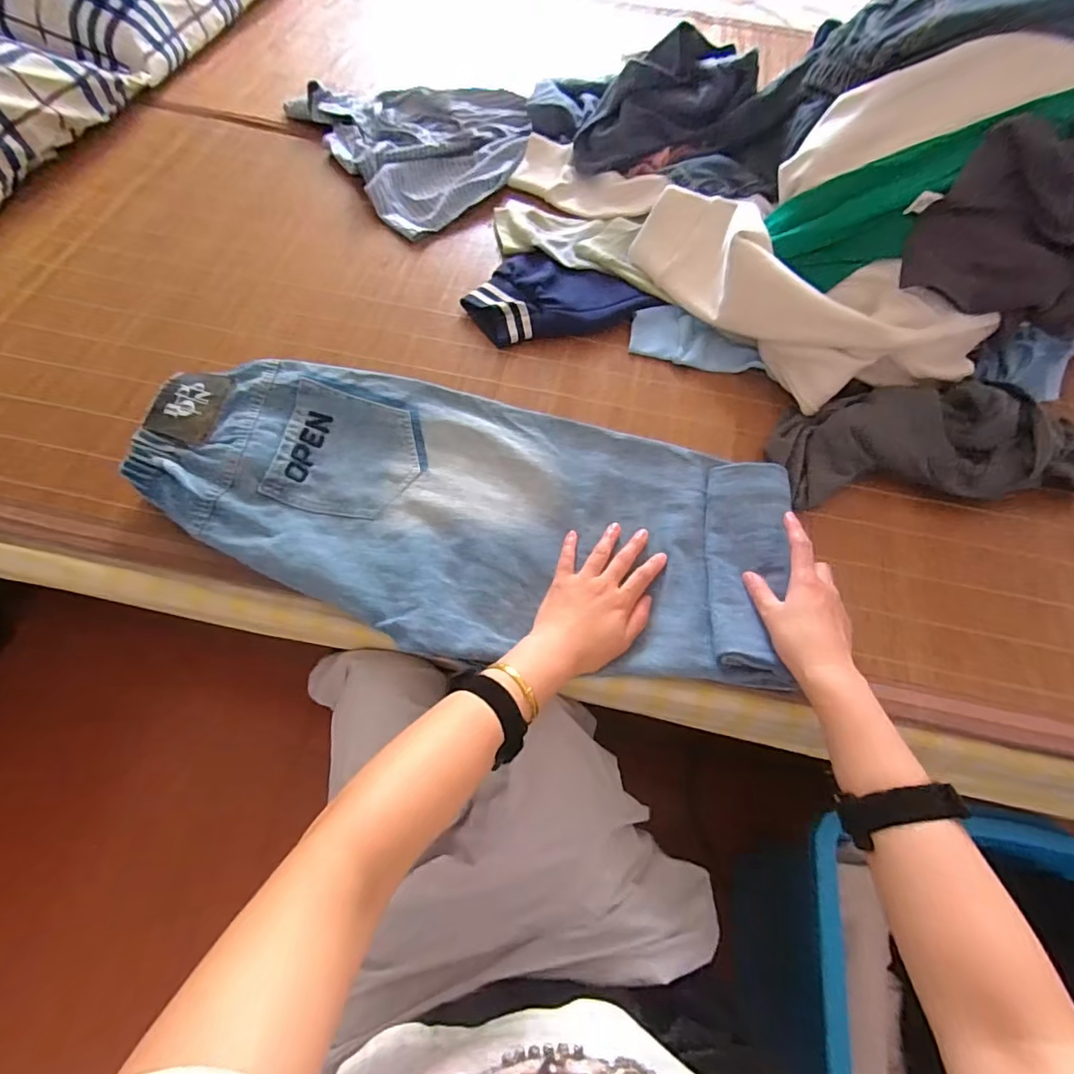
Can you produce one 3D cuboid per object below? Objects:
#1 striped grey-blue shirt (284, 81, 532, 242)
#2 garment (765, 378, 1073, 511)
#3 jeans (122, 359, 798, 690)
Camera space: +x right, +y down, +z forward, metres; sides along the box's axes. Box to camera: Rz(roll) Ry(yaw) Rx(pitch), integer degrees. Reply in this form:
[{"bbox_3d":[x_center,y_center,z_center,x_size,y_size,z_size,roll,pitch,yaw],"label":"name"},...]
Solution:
[{"bbox_3d":[-0.151,-0.619,0.833,0.320,0.031,0.344,-28,67,-16],"label":"striped grey-blue shirt"},{"bbox_3d":[0.433,-0.102,0.586,0.330,0.094,0.122,1,63,-3],"label":"garment"},{"bbox_3d":[-0.066,-0.027,0.530,0.602,0.053,0.278,12,63,0],"label":"jeans"}]

